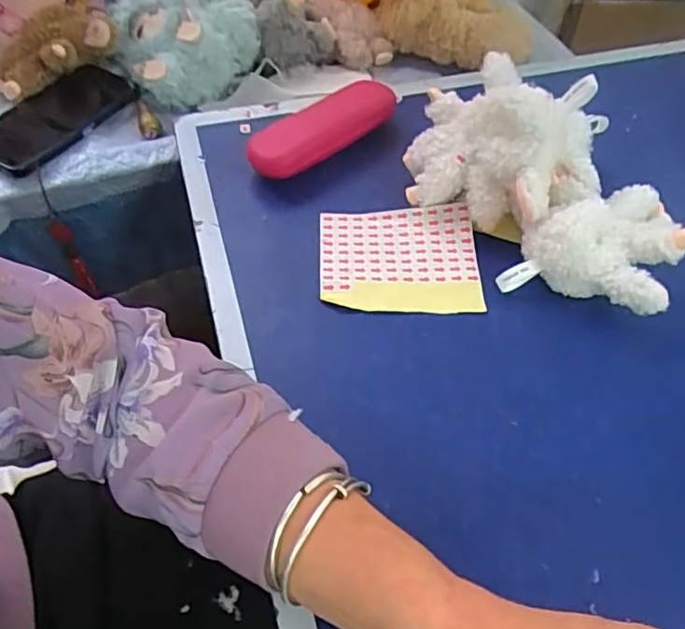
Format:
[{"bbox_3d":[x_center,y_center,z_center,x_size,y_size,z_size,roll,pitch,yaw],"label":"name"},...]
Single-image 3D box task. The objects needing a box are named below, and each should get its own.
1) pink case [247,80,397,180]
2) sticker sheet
[{"bbox_3d":[-0.016,-0.162,0.532,0.149,0.038,0.051,-34,62,-24],"label":"pink case"},{"bbox_3d":[0.045,-0.046,0.461,0.121,0.019,0.096,1,54,0],"label":"sticker sheet"}]

